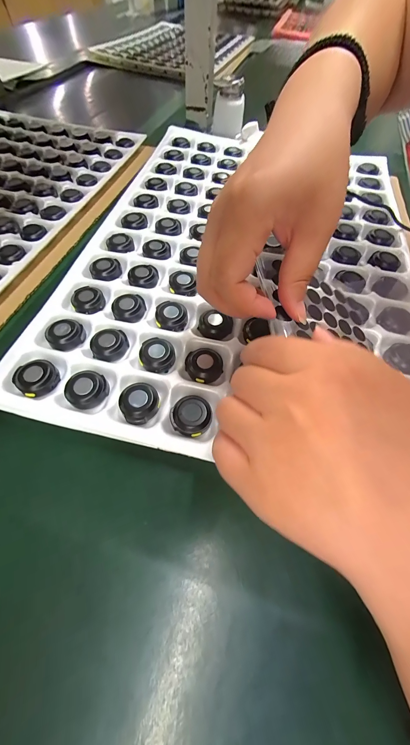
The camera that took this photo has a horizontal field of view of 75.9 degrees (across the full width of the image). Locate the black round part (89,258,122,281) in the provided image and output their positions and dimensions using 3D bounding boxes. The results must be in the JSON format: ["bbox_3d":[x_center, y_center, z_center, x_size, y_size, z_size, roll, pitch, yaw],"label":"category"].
[{"bbox_3d":[-0.103,-0.107,0.273,0.031,0.008,0.031,1,60,-2],"label":"black round part"}]

